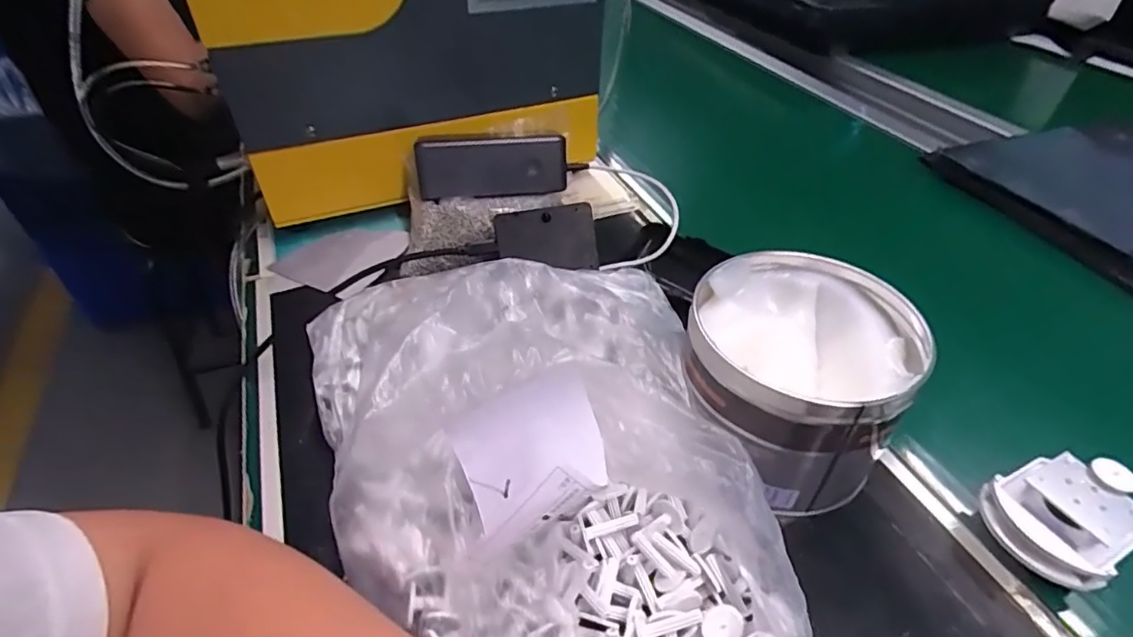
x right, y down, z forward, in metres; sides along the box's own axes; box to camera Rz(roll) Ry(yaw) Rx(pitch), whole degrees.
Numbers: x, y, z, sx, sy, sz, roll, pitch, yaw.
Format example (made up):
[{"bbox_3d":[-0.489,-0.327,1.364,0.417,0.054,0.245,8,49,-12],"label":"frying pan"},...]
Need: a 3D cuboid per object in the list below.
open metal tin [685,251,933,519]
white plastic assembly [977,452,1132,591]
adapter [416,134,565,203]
[{"bbox_3d":[0.132,0.039,0.357,0.121,0.105,0.121,1,42,-1],"label":"open metal tin"},{"bbox_3d":[0.278,0.109,0.322,0.059,0.046,0.060,-17,45,-20],"label":"white plastic assembly"},{"bbox_3d":[-0.063,-0.131,0.502,0.129,0.048,0.023,-7,42,-10],"label":"adapter"}]

